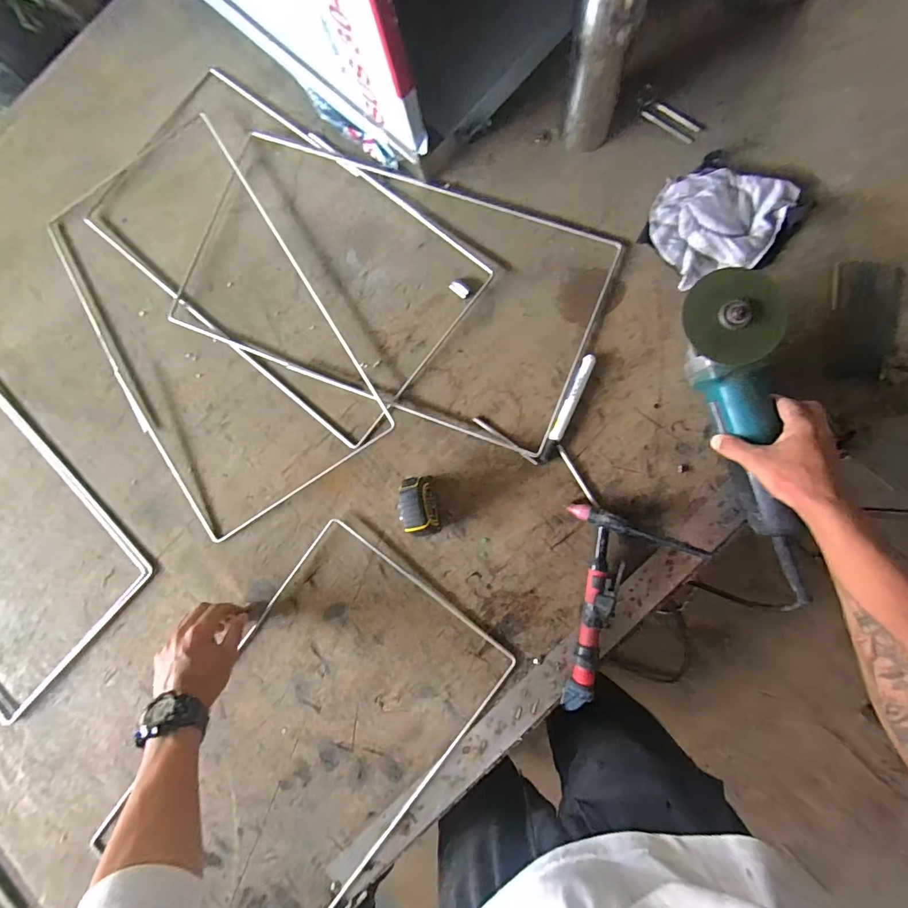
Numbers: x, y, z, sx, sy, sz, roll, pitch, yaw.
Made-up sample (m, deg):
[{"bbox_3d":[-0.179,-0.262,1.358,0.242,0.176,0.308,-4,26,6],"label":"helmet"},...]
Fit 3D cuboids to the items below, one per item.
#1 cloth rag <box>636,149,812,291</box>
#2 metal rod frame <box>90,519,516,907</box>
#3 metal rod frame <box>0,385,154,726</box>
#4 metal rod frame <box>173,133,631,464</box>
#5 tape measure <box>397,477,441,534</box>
[{"bbox_3d":[0.333,-0.293,0.561,0.168,0.027,0.145,-37,82,3],"label":"cloth rag"},{"bbox_3d":[-0.204,0.391,0.580,0.303,0.012,0.568,37,91,7],"label":"metal rod frame"},{"bbox_3d":[-0.737,0.082,0.661,0.589,0.013,0.337,42,91,9],"label":"metal rod frame"},{"bbox_3d":[-0.095,-0.234,0.613,0.575,0.017,0.315,21,88,9],"label":"metal rod frame"},{"bbox_3d":[-0.042,0.063,0.554,0.040,0.065,0.070,-11,84,6],"label":"tape measure"}]

